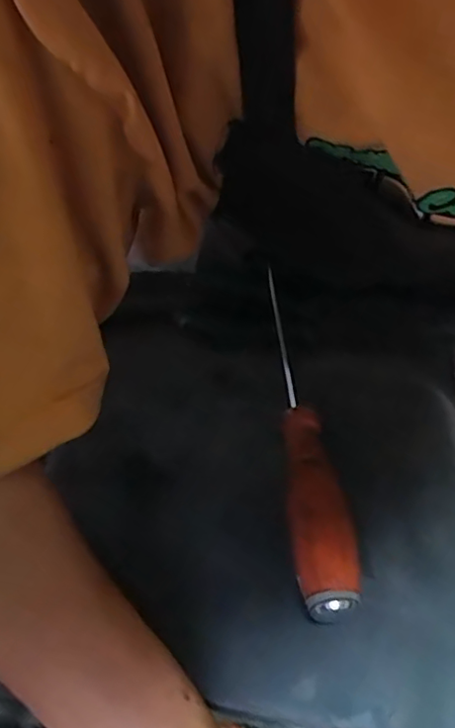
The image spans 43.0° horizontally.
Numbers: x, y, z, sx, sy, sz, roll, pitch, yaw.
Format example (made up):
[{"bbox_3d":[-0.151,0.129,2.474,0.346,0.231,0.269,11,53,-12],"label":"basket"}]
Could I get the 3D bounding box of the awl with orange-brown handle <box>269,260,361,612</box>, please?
[{"bbox_3d":[0.045,0.031,0.346,0.030,0.034,0.235,-3,53,0],"label":"awl with orange-brown handle"}]

